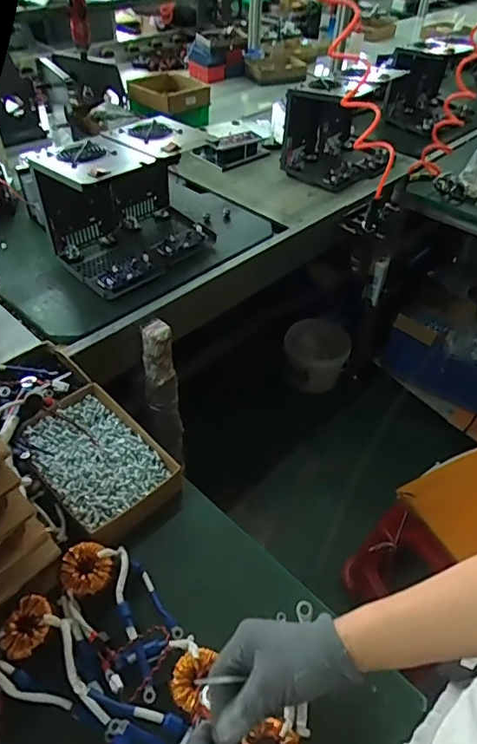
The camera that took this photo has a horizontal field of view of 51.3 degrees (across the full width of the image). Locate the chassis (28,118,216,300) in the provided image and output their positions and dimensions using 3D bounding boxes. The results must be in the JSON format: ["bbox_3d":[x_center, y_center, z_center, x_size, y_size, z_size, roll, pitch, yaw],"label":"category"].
[{"bbox_3d":[-0.213,-0.323,0.954,0.290,0.228,0.209,-34,55,-31],"label":"chassis"}]

